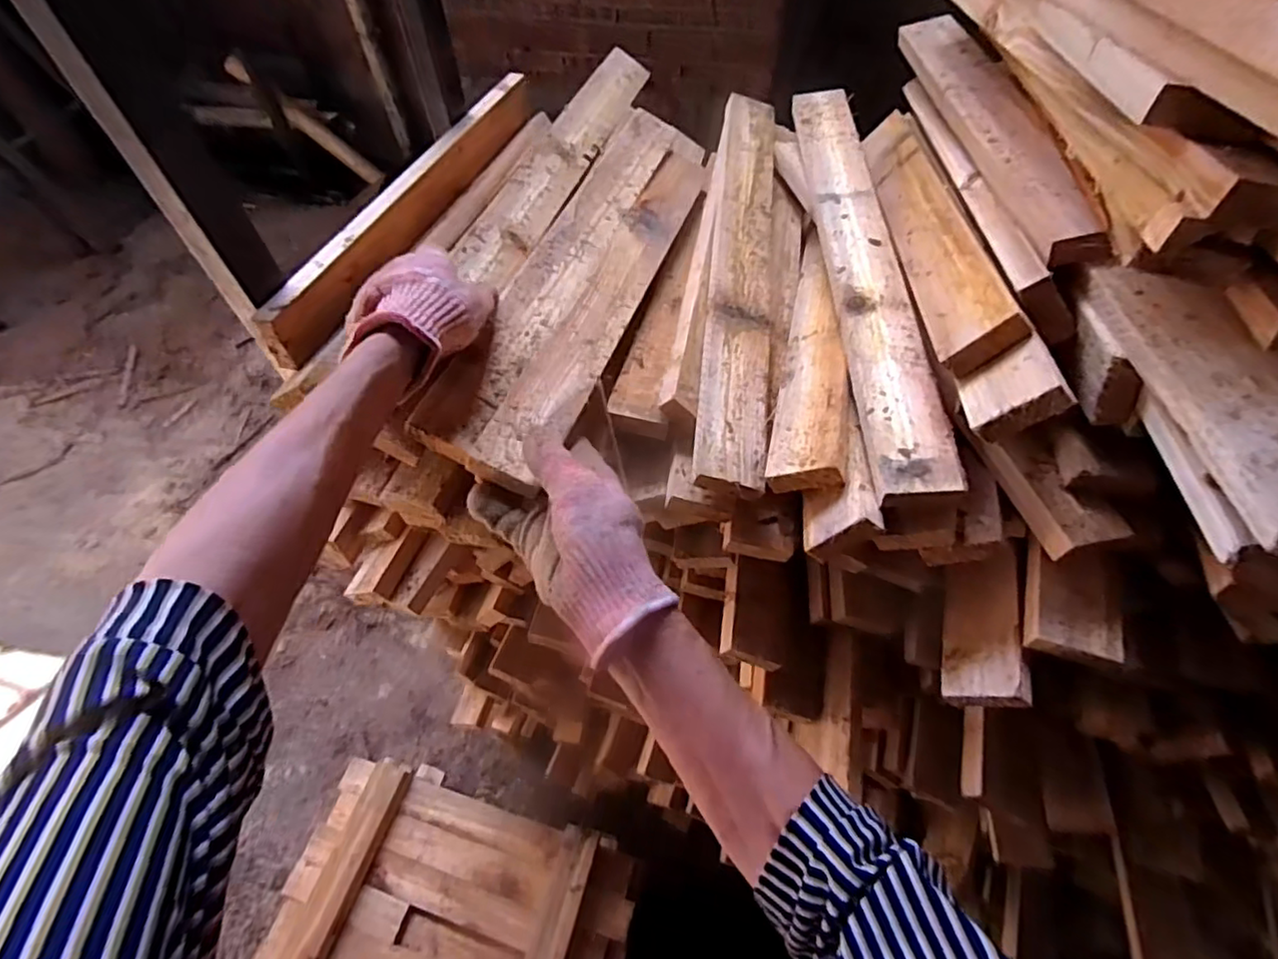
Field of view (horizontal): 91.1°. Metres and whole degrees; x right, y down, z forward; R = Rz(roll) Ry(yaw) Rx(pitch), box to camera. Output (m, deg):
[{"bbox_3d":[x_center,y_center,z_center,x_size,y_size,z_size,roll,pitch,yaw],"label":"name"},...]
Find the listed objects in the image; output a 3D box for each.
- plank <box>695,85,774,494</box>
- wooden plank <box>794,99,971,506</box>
[{"bbox_3d":[0.096,-0.205,0.579,0.062,0.023,0.501,13,58,-8],"label":"plank"},{"bbox_3d":[0.187,-0.194,0.540,0.057,0.030,0.488,-1,56,2],"label":"wooden plank"}]

